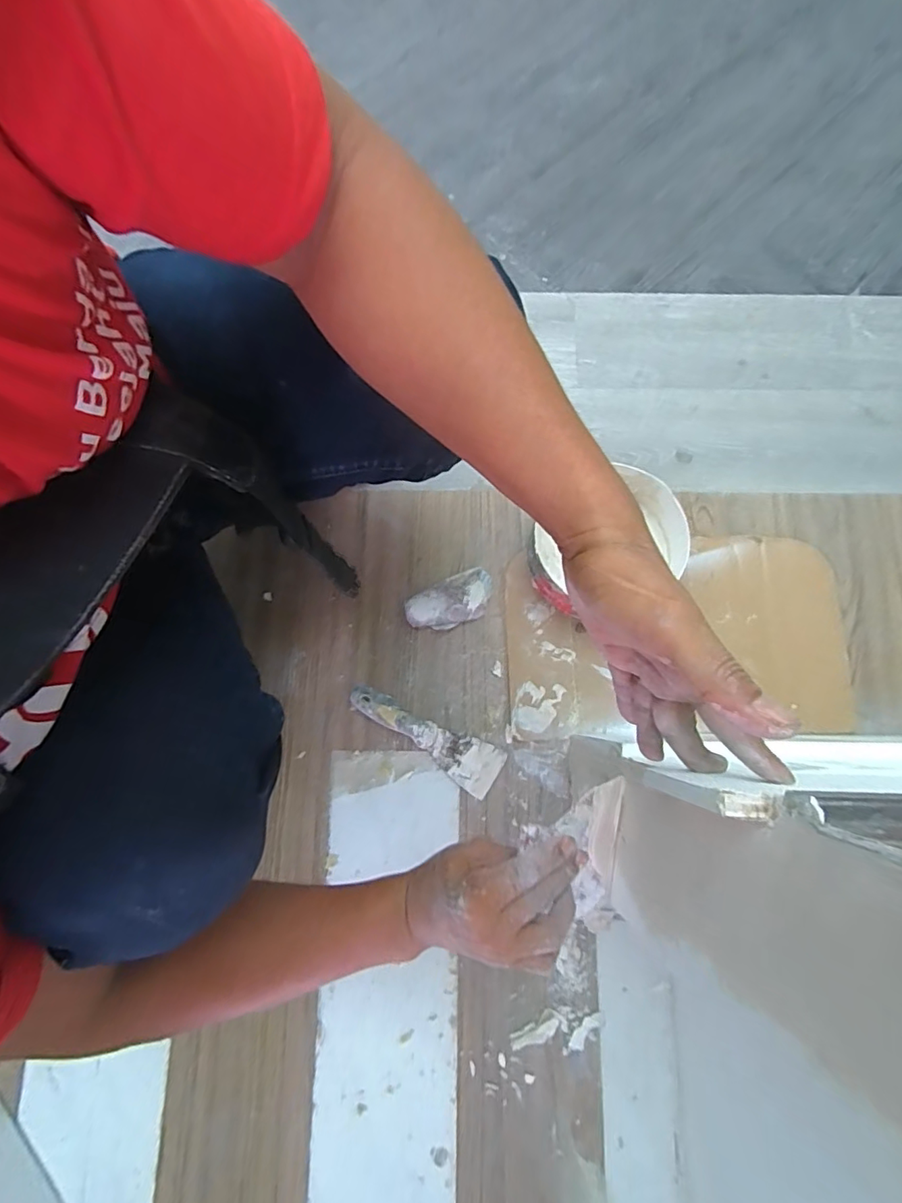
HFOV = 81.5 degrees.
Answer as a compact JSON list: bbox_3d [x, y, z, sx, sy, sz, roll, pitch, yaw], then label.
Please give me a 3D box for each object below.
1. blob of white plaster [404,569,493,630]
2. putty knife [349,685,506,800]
[{"bbox_3d":[0.000,0.002,0.655,0.112,0.023,0.058,-21,80,-4],"label":"blob of white plaster"},{"bbox_3d":[-0.032,0.161,0.619,0.192,0.024,0.058,28,81,5],"label":"putty knife"}]

